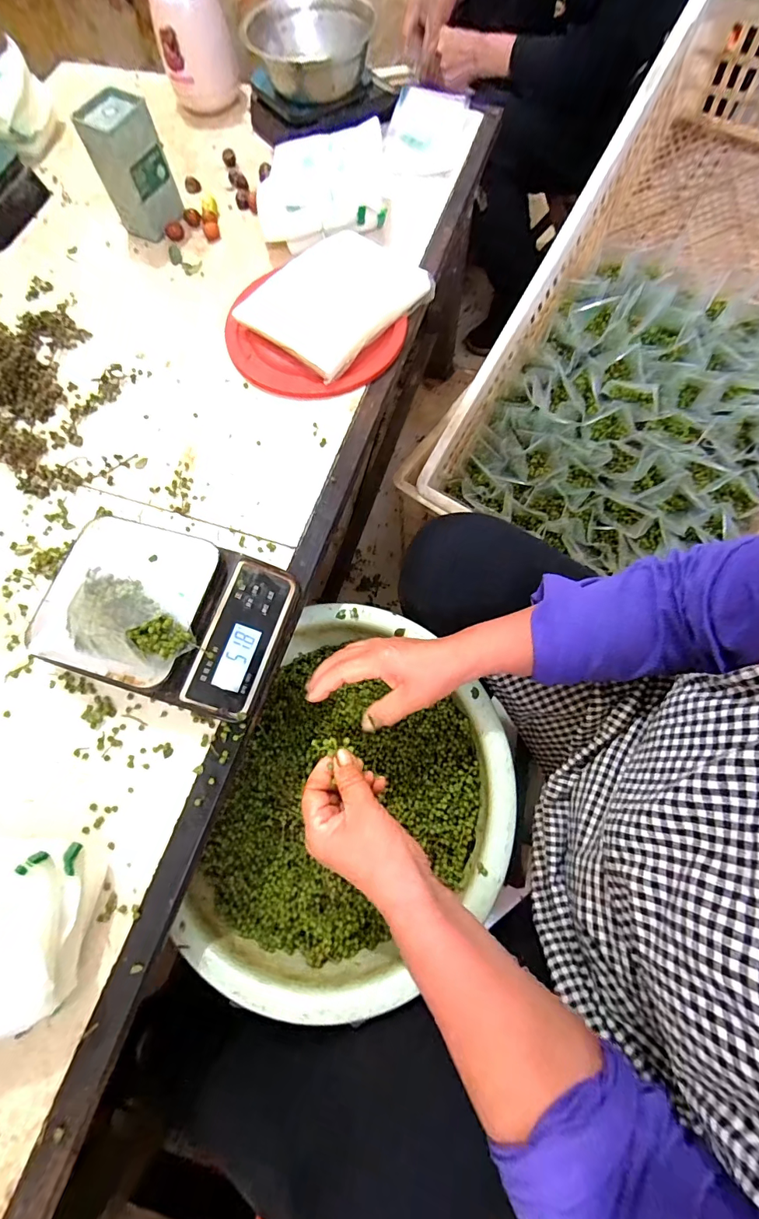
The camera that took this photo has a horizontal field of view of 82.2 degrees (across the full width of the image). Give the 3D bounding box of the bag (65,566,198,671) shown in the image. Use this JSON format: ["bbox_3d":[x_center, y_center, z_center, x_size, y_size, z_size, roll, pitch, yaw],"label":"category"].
[{"bbox_3d":[-0.221,0.008,0.371,0.117,0.037,0.068,22,72,10],"label":"bag"}]

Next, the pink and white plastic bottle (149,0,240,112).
[{"bbox_3d":[-0.292,-0.898,0.660,0.111,0.189,0.094,-18,71,-4],"label":"pink and white plastic bottle"}]

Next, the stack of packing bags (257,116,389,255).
[{"bbox_3d":[-0.076,-0.579,0.605,0.185,0.075,0.121,-13,70,-3],"label":"stack of packing bags"}]

